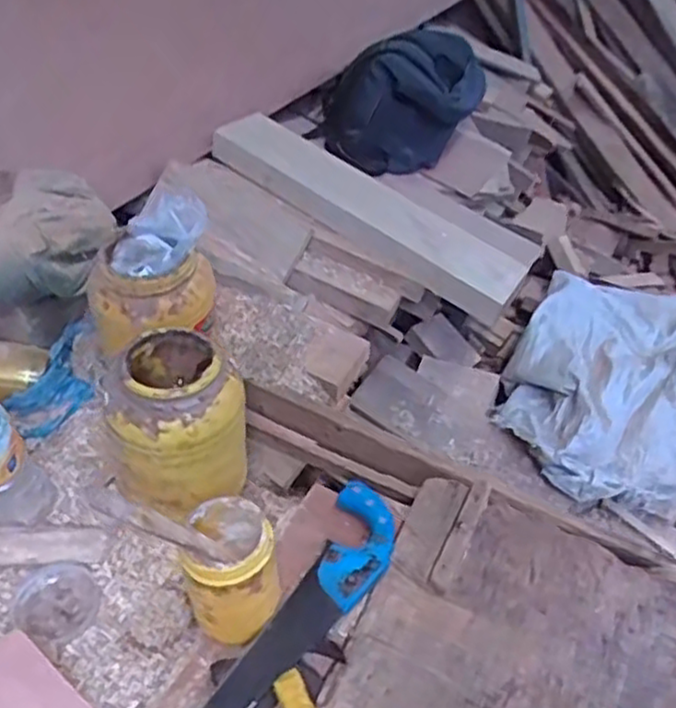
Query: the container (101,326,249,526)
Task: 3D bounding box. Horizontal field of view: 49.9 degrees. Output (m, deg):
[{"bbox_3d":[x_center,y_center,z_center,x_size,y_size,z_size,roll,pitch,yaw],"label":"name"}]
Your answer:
[{"bbox_3d":[-0.175,0.072,0.831,0.138,0.175,0.154,-8,41,-4],"label":"container"}]

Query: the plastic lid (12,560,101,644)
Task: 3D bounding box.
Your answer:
[{"bbox_3d":[-0.310,0.273,0.801,0.090,0.019,0.086,-3,41,2],"label":"plastic lid"}]

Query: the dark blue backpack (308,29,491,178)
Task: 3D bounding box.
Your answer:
[{"bbox_3d":[0.111,-0.461,1.339,0.316,0.287,0.139,1,42,6],"label":"dark blue backpack"}]

